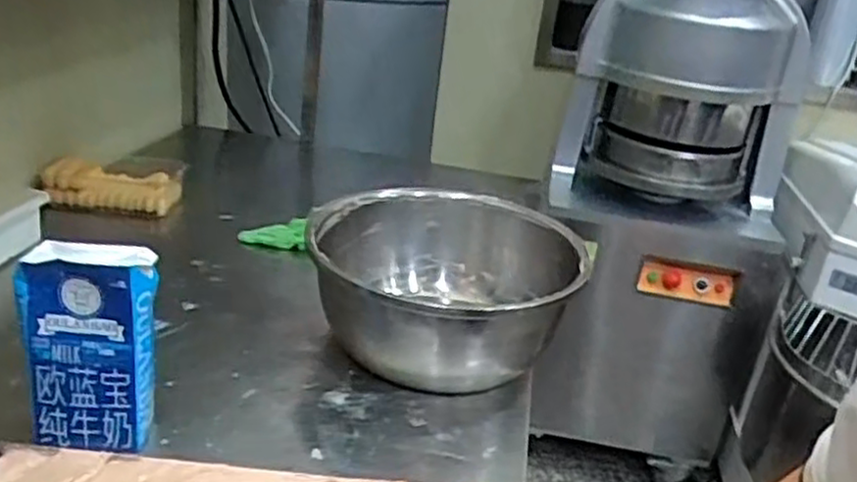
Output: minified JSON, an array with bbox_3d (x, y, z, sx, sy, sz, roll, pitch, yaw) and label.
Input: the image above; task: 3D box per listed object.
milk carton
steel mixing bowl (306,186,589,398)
[{"bbox_3d":[-0.305,0.097,0.678,0.114,0.185,0.058,4,24,-6],"label":"milk carton"},{"bbox_3d":[0.018,0.061,0.911,0.312,0.147,0.314,6,24,-3],"label":"steel mixing bowl"}]

